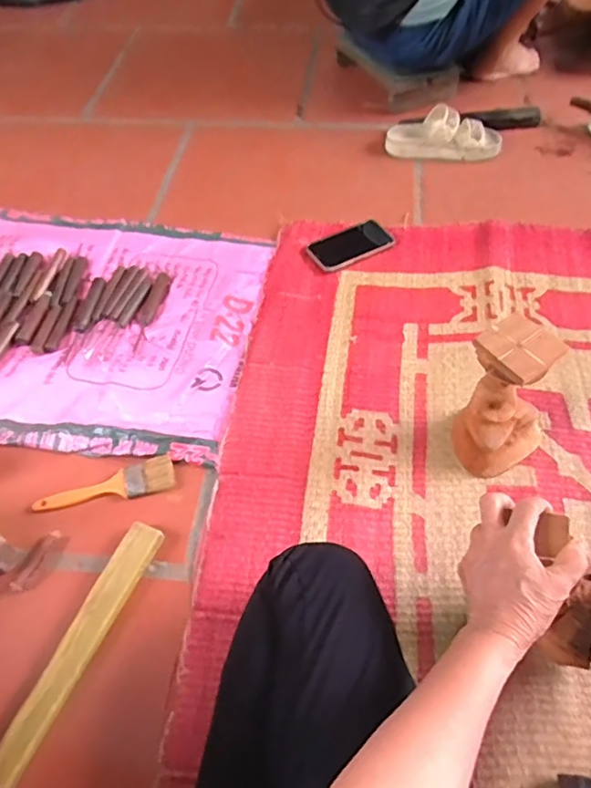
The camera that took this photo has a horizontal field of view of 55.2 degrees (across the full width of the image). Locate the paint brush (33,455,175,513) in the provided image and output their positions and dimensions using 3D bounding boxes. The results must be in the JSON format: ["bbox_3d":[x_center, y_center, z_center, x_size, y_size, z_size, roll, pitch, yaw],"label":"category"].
[{"bbox_3d":[-0.245,0.126,0.734,0.177,0.008,0.045,-17,57,-10],"label":"paint brush"}]

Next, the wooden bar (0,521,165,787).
[{"bbox_3d":[-0.237,0.271,0.623,0.041,0.023,0.281,19,58,14],"label":"wooden bar"}]

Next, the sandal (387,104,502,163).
[{"bbox_3d":[0.294,-0.511,1.121,0.227,0.078,0.063,4,56,4],"label":"sandal"}]

